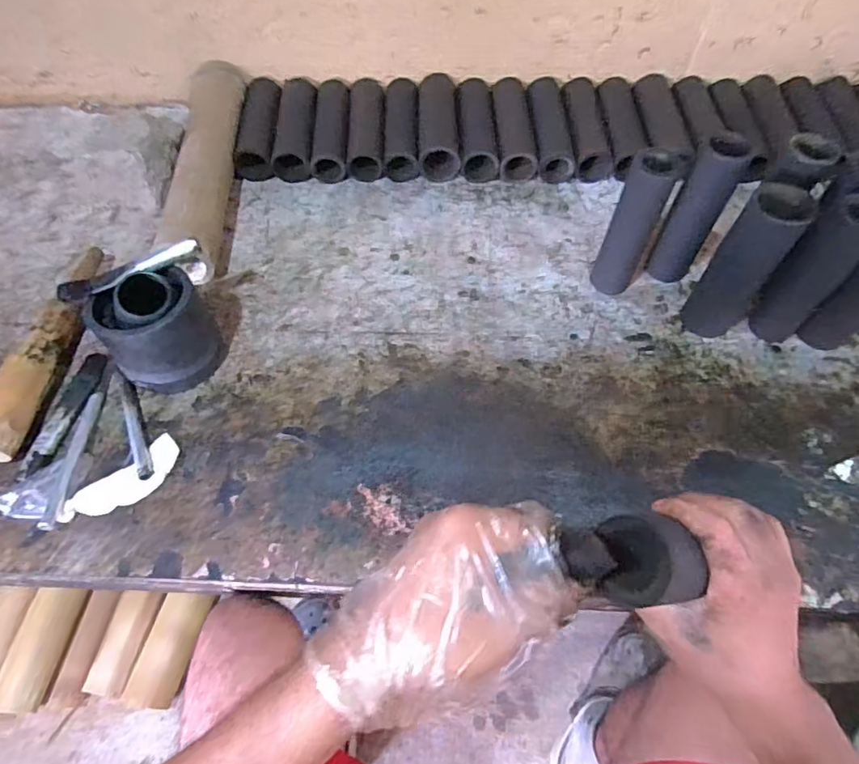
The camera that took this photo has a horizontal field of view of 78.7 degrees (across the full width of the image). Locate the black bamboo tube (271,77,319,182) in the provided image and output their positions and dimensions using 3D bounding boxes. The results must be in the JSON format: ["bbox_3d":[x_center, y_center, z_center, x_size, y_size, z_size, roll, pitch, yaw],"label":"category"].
[{"bbox_3d":[-0.199,-0.383,0.792,0.056,0.048,0.179,0,58,-1],"label":"black bamboo tube"}]

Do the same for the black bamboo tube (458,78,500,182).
[{"bbox_3d":[0.070,-0.376,0.789,0.051,0.060,0.186,-1,58,-2],"label":"black bamboo tube"}]

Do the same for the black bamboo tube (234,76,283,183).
[{"bbox_3d":[-0.255,-0.381,0.800,0.057,0.059,0.190,-1,58,-2],"label":"black bamboo tube"}]

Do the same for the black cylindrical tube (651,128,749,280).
[{"bbox_3d":[0.305,-0.195,0.595,0.051,0.188,0.044,32,63,17],"label":"black cylindrical tube"}]

